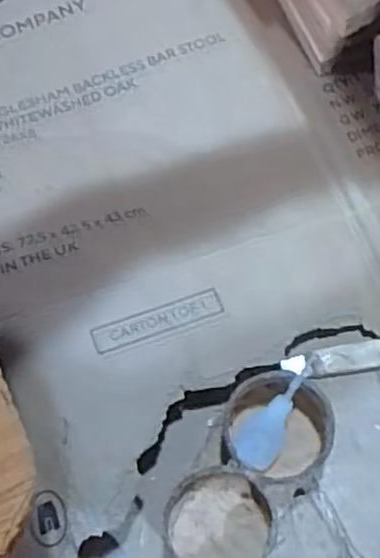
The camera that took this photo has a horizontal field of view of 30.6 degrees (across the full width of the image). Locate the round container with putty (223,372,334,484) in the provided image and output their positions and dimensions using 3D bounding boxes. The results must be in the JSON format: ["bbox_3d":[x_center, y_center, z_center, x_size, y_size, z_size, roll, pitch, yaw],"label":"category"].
[{"bbox_3d":[0.068,0.117,0.541,0.079,0.044,0.079,-1,73,2],"label":"round container with putty"}]

